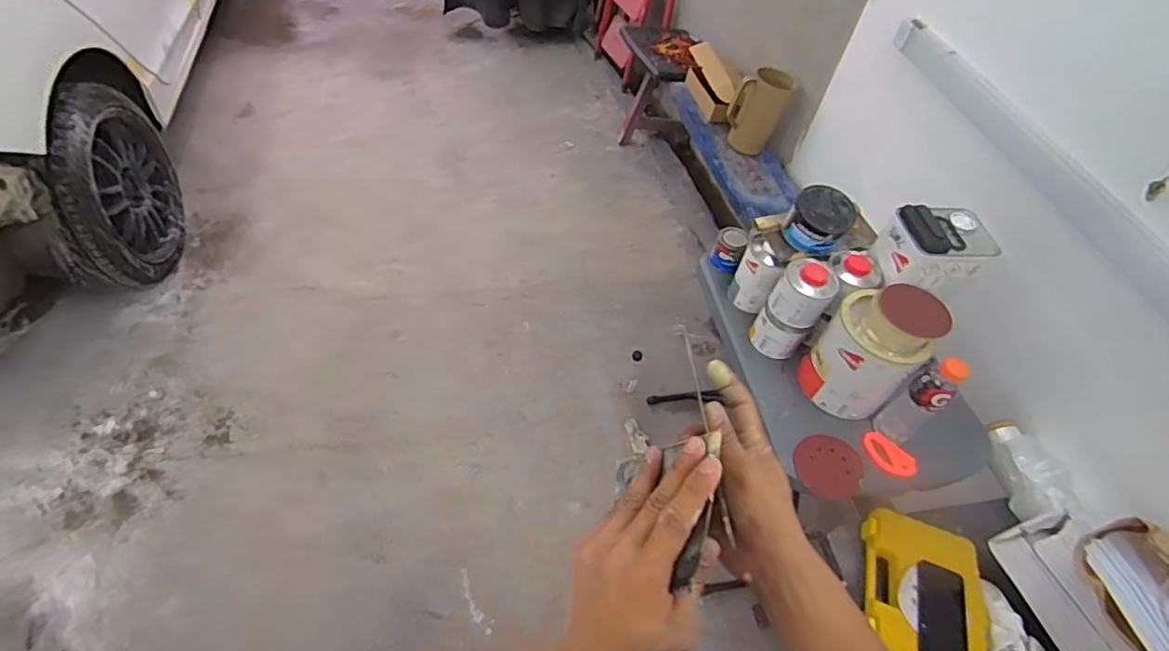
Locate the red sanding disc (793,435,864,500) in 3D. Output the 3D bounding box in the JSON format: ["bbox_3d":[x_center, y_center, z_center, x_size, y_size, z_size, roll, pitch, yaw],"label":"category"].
[{"bbox_3d":[0.439,0.251,1.018,0.124,0.010,0.117,6,46,-6],"label":"red sanding disc"}]

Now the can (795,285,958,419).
[{"bbox_3d":[0.520,0.046,1.046,0.145,0.219,0.153,4,51,-5],"label":"can"}]

